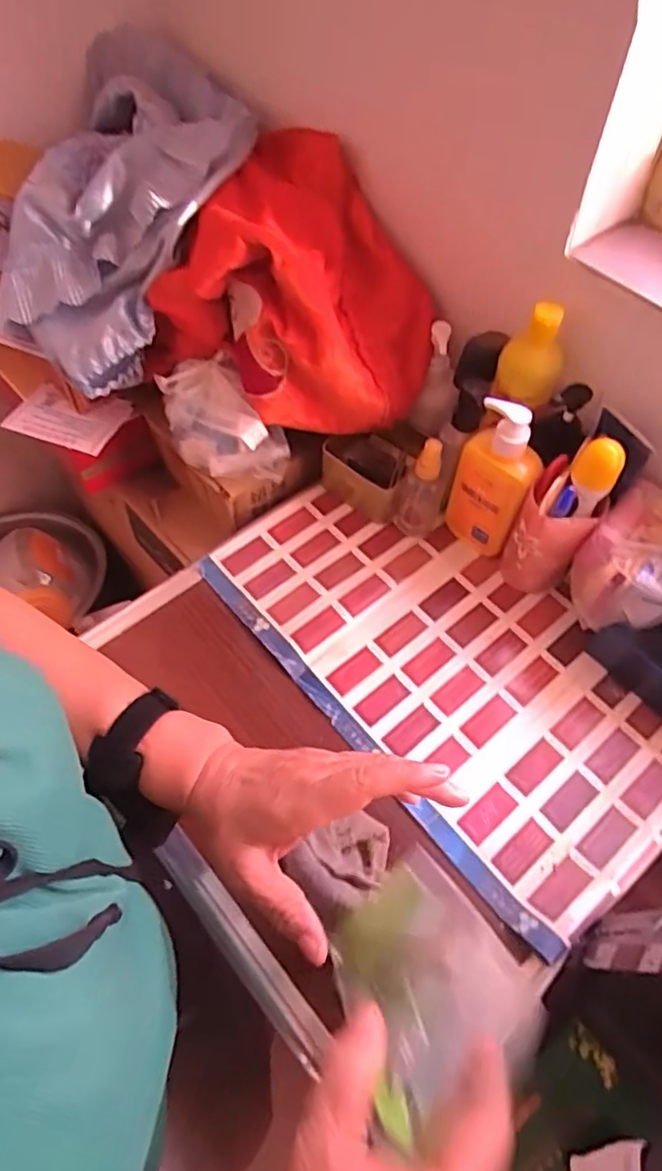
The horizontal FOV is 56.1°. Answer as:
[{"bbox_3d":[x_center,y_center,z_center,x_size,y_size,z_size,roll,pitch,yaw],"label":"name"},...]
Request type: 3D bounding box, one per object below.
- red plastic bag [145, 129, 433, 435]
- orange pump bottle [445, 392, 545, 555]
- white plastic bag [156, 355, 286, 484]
[{"bbox_3d":[-0.033,-0.284,0.624,0.225,0.168,0.253,-37,68,-20],"label":"red plastic bag"},{"bbox_3d":[0.157,-0.094,0.603,0.081,0.176,0.045,31,64,15],"label":"orange pump bottle"},{"bbox_3d":[-0.120,-0.174,0.659,0.151,0.078,0.087,40,67,19],"label":"white plastic bag"}]

